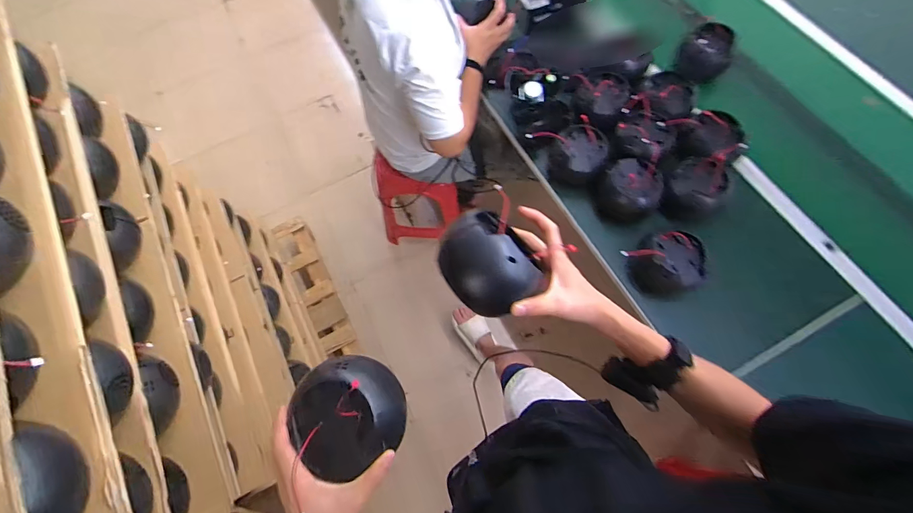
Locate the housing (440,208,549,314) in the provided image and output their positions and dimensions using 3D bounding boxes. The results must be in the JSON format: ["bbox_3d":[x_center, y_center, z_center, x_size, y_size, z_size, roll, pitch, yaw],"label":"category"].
[{"bbox_3d":[0.043,0.011,0.489,0.122,0.108,0.093,43,108,8],"label":"housing"}]

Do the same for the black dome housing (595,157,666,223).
[{"bbox_3d":[0.376,-0.142,0.877,0.119,0.089,0.129,-1,69,3],"label":"black dome housing"}]

